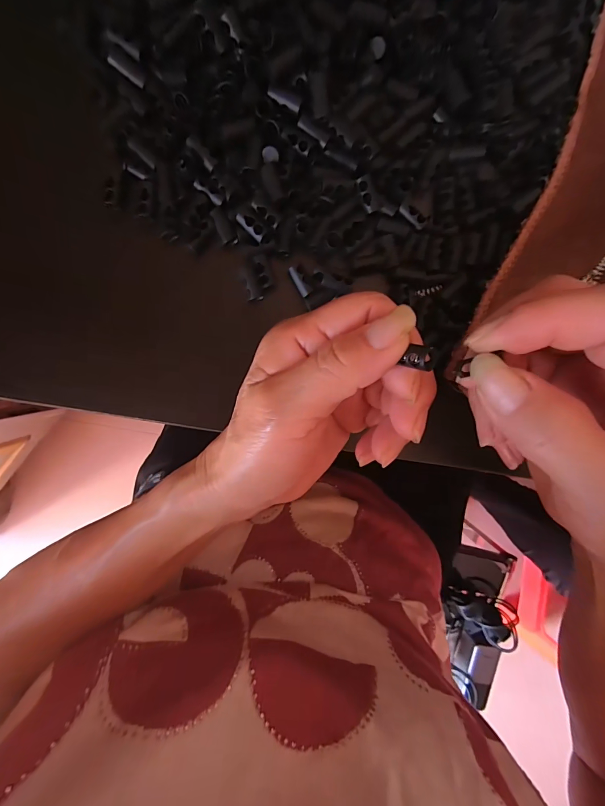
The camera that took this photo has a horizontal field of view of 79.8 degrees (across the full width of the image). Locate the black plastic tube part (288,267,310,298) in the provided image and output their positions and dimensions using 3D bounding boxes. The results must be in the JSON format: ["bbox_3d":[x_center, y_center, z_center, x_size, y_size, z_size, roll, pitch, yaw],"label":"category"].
[{"bbox_3d":[-0.002,-0.067,0.201,0.004,0.004,0.018,-31,97,-1],"label":"black plastic tube part"}]

